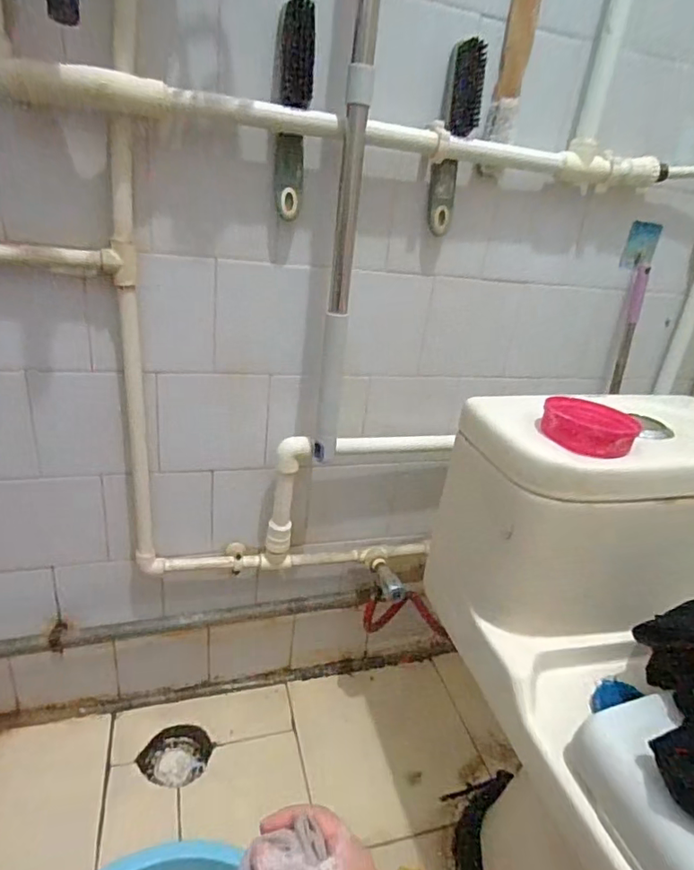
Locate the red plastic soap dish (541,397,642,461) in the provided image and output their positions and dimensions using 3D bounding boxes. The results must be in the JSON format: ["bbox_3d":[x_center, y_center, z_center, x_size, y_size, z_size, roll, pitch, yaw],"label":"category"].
[{"bbox_3d":[0.251,-0.010,0.550,0.091,0.028,0.094,20,28,26],"label":"red plastic soap dish"}]

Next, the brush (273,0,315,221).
[{"bbox_3d":[-0.063,-0.361,0.599,0.040,0.207,0.025,-1,26,-17],"label":"brush"}]

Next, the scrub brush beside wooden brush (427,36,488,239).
[{"bbox_3d":[0.134,-0.365,0.661,0.040,0.206,0.030,3,25,-9],"label":"scrub brush beside wooden brush"}]

